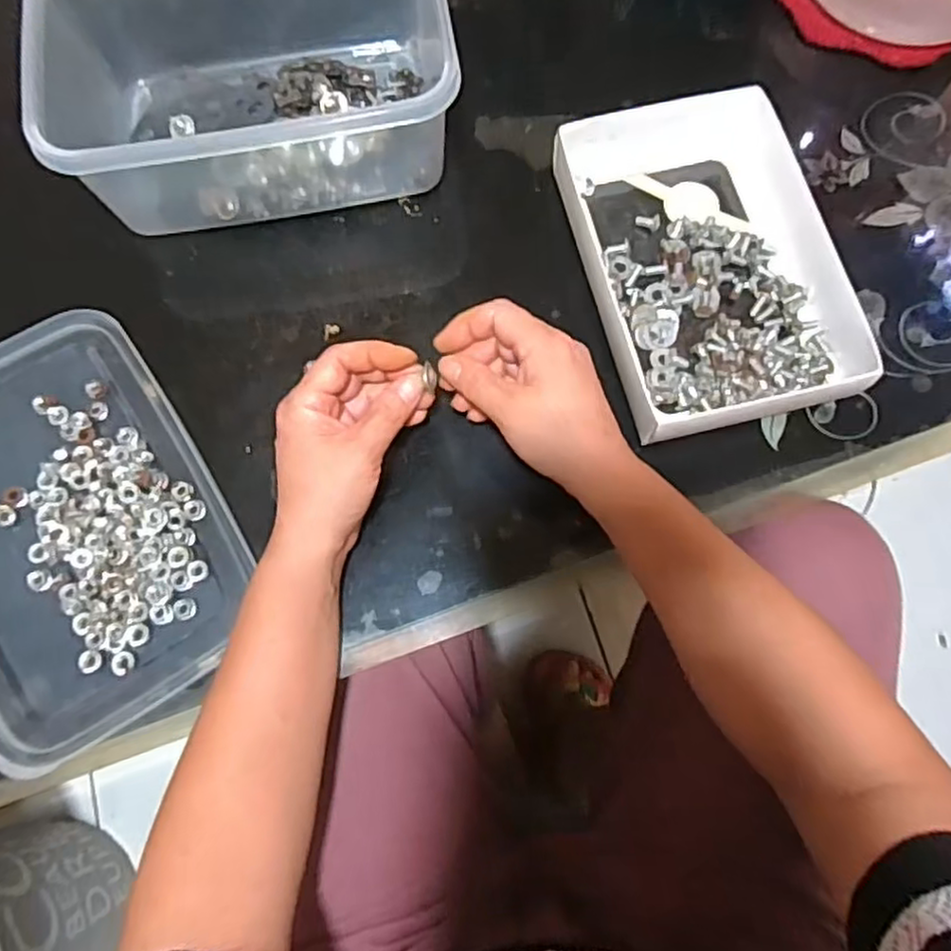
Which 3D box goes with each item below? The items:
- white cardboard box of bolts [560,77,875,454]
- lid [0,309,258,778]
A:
[{"bbox_3d":[0.140,-0.139,0.436,0.142,0.040,0.223,-14,74,-4],"label":"white cardboard box of bolts"},{"bbox_3d":[-0.241,0.026,0.404,0.166,0.009,0.243,-32,76,-8],"label":"lid"}]

